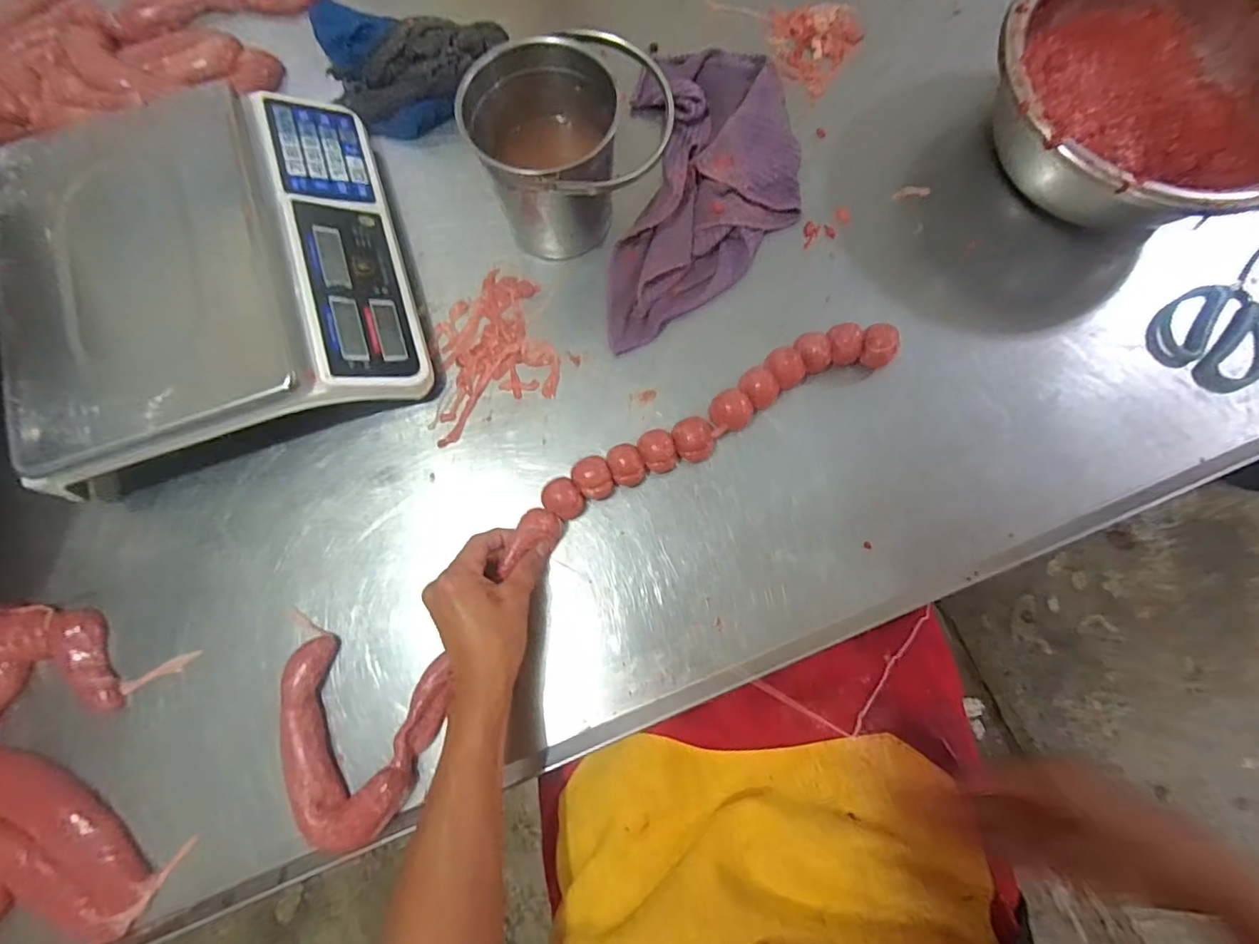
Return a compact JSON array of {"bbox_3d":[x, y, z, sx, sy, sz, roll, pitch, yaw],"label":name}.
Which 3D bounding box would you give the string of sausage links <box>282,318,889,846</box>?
[{"bbox_3d":[-0.041,0.044,0.490,0.632,0.033,0.150,-41,81,-7],"label":"string of sausage links"}]

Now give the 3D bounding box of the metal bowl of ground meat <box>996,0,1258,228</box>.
[{"bbox_3d":[0.478,-0.346,0.535,0.278,0.114,0.270,0,78,1],"label":"metal bowl of ground meat"}]

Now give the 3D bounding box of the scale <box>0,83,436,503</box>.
[{"bbox_3d":[-0.377,-0.177,0.516,0.313,0.102,0.327,-17,78,-3],"label":"scale"}]

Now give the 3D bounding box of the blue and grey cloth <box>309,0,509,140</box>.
[{"bbox_3d":[-0.246,-0.439,0.596,0.208,0.050,0.141,5,78,2],"label":"blue and grey cloth"}]

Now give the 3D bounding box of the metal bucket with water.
[{"bbox_3d":[-0.063,-0.286,0.513,0.137,0.143,0.122,32,80,7],"label":"metal bucket with water"}]

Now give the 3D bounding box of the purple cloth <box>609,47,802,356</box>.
[{"bbox_3d":[0.082,-0.284,0.565,0.172,0.030,0.334,7,78,2],"label":"purple cloth"}]

